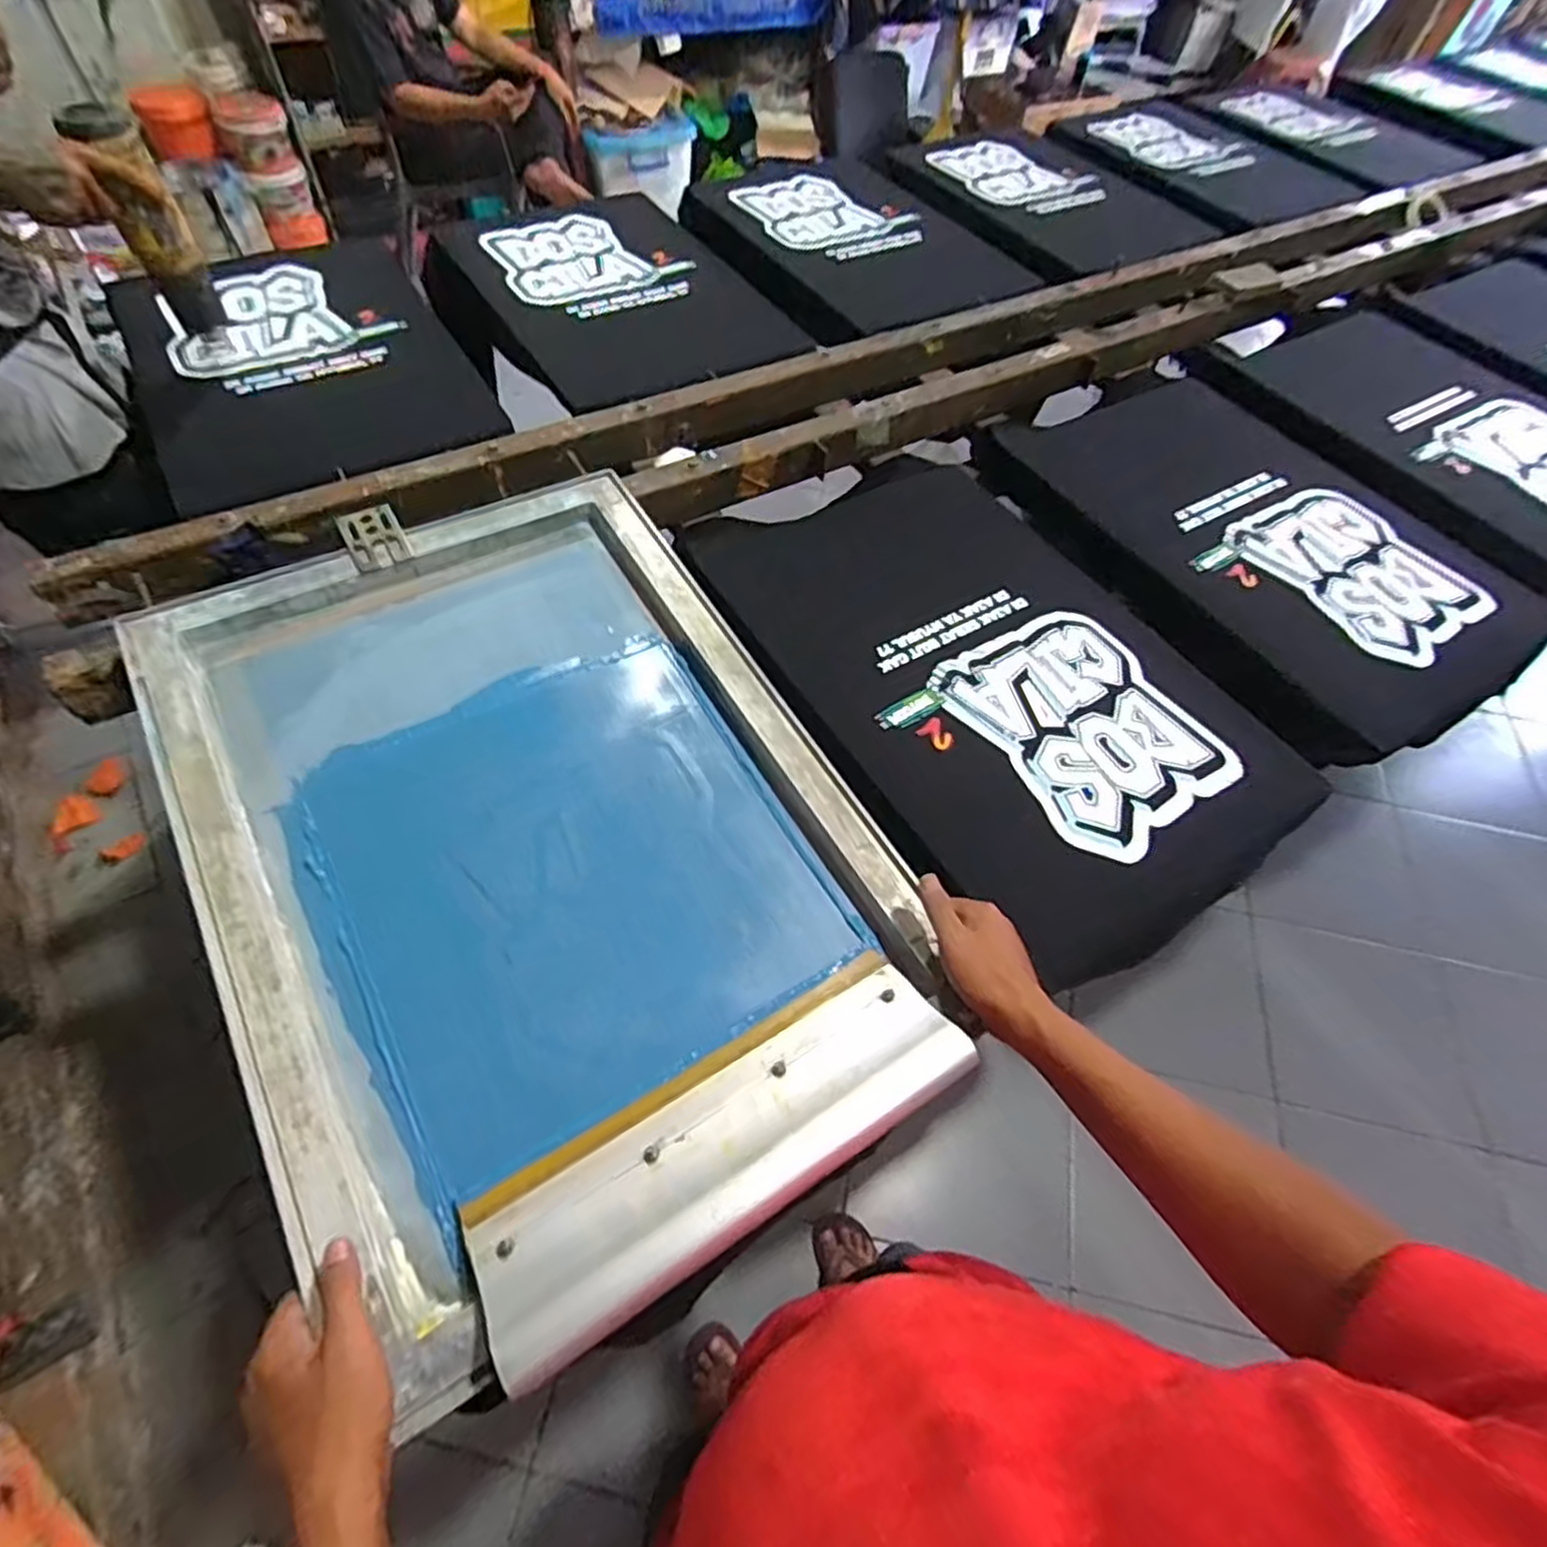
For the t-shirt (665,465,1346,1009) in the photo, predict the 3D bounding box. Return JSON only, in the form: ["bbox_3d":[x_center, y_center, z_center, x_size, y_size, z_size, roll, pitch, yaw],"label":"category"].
[{"bbox_3d":[0.212,-0.120,0.839,0.403,0.061,0.666,-25,61,-20],"label":"t-shirt"}]

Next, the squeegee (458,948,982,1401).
[{"bbox_3d":[-0.030,0.235,0.495,0.323,0.032,0.114,-27,42,-20],"label":"squeegee"}]

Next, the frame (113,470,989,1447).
[{"bbox_3d":[-0.197,0.037,0.623,0.468,0.073,0.663,-26,62,-20],"label":"frame"}]

